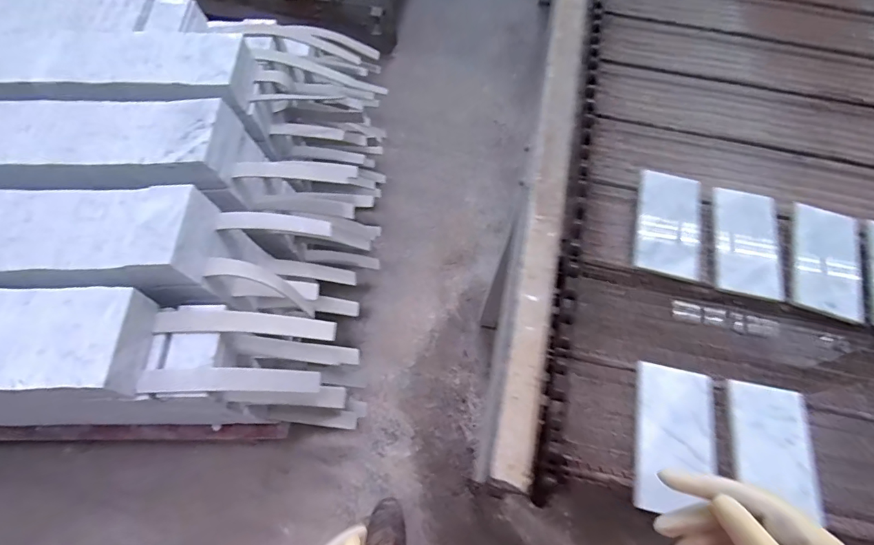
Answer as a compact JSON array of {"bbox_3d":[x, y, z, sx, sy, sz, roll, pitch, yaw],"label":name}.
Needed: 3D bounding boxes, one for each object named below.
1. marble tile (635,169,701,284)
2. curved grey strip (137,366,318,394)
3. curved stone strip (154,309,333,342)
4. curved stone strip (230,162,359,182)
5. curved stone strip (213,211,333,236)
[{"bbox_3d":[0.320,-0.066,0.594,0.085,0.016,0.147,16,67,-1],"label":"marble tile"},{"bbox_3d":[-0.336,0.177,0.718,0.275,0.028,0.038,4,59,-14],"label":"curved grey strip"},{"bbox_3d":[-0.329,0.092,0.761,0.287,0.046,0.040,-1,60,-1],"label":"curved stone strip"},{"bbox_3d":[-0.301,-0.218,0.942,0.262,0.025,0.038,-5,58,-30],"label":"curved stone strip"},{"bbox_3d":[-0.312,-0.095,0.850,0.205,0.026,0.039,4,60,-12],"label":"curved stone strip"}]

